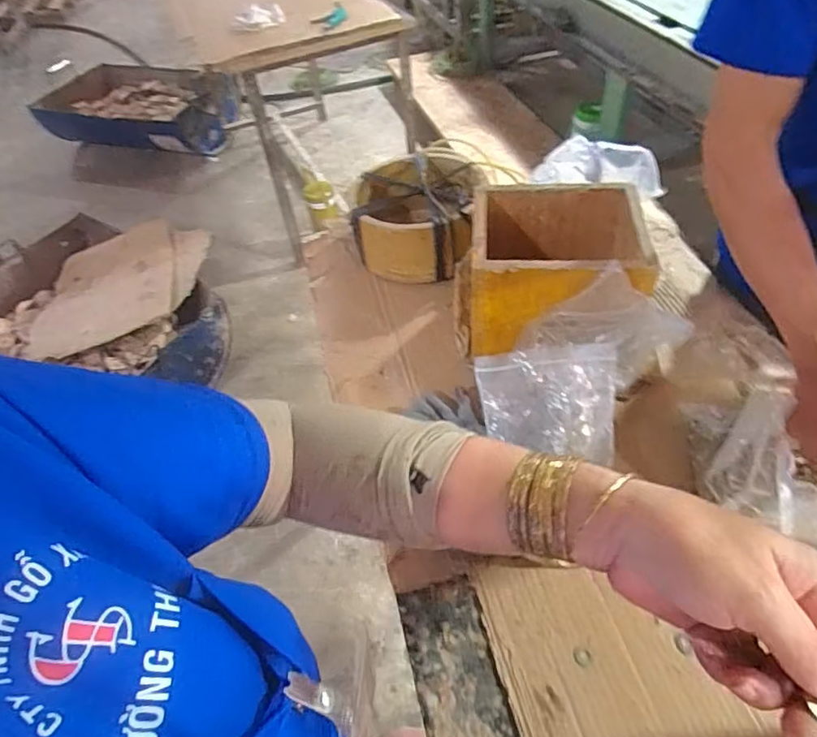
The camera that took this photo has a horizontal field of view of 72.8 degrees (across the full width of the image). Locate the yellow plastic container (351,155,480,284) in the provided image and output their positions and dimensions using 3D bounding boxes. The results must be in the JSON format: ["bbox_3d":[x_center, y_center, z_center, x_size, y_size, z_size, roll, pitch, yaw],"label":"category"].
[{"bbox_3d":[0.010,-0.251,0.912,0.192,0.103,0.218,0,49,6],"label":"yellow plastic container"}]

